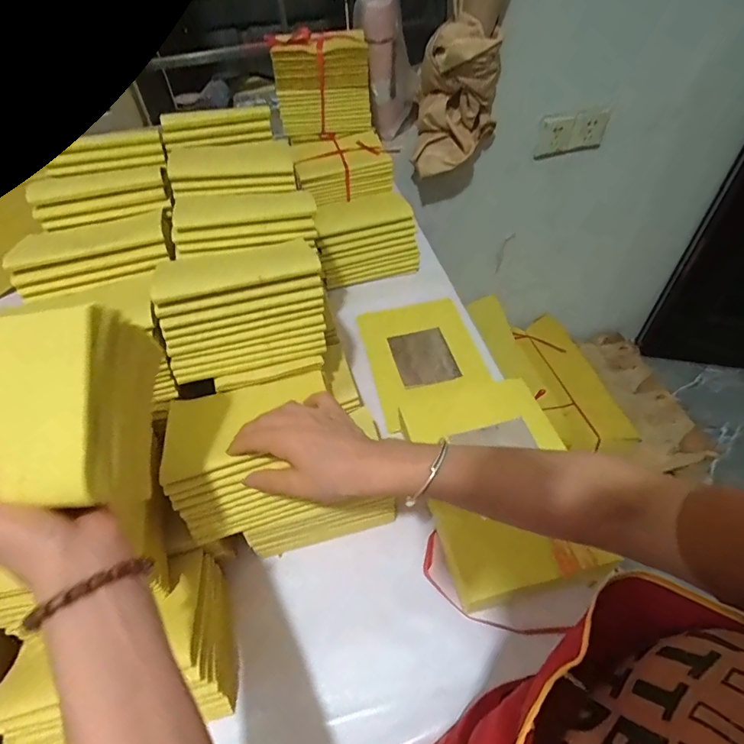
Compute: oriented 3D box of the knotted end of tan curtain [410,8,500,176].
[{"bbox_3d":[0.166,-0.548,0.933,0.151,0.254,0.128,3,51,7],"label":"knotted end of tan curtain"}]

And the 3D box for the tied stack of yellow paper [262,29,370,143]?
[{"bbox_3d":[-0.087,-0.504,0.828,0.161,0.142,0.082,-9,51,-3],"label":"tied stack of yellow paper"}]

